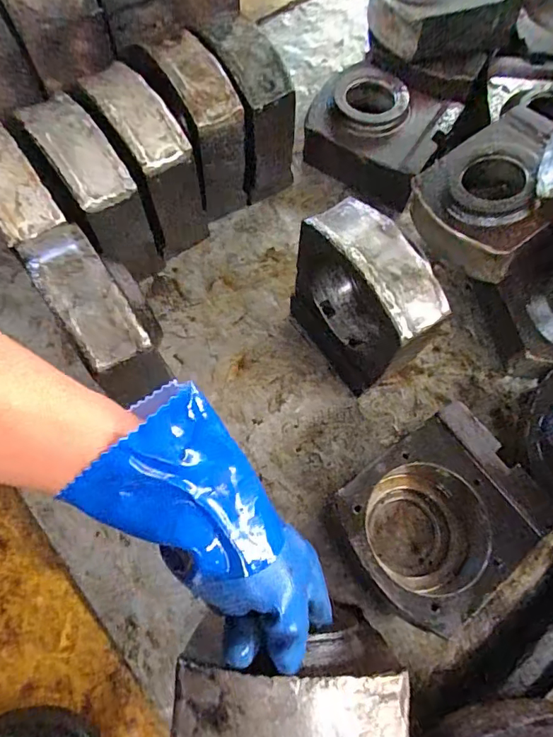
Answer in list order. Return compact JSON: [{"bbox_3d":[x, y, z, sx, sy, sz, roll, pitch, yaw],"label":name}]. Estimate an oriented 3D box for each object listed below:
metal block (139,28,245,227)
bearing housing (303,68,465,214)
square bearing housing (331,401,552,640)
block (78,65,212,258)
[{"bbox_3d":[-0.090,-0.287,0.593,0.066,0.183,0.111,-28,73,-12],"label":"metal block"},{"bbox_3d":[0.141,-0.329,0.681,0.178,0.084,0.174,30,71,9],"label":"bearing housing"},{"bbox_3d":[0.162,0.152,0.495,0.182,0.088,0.154,-34,74,-13],"label":"square bearing housing"},{"bbox_3d":[-0.147,-0.235,0.575,0.070,0.187,0.146,-29,73,-12],"label":"block"}]

